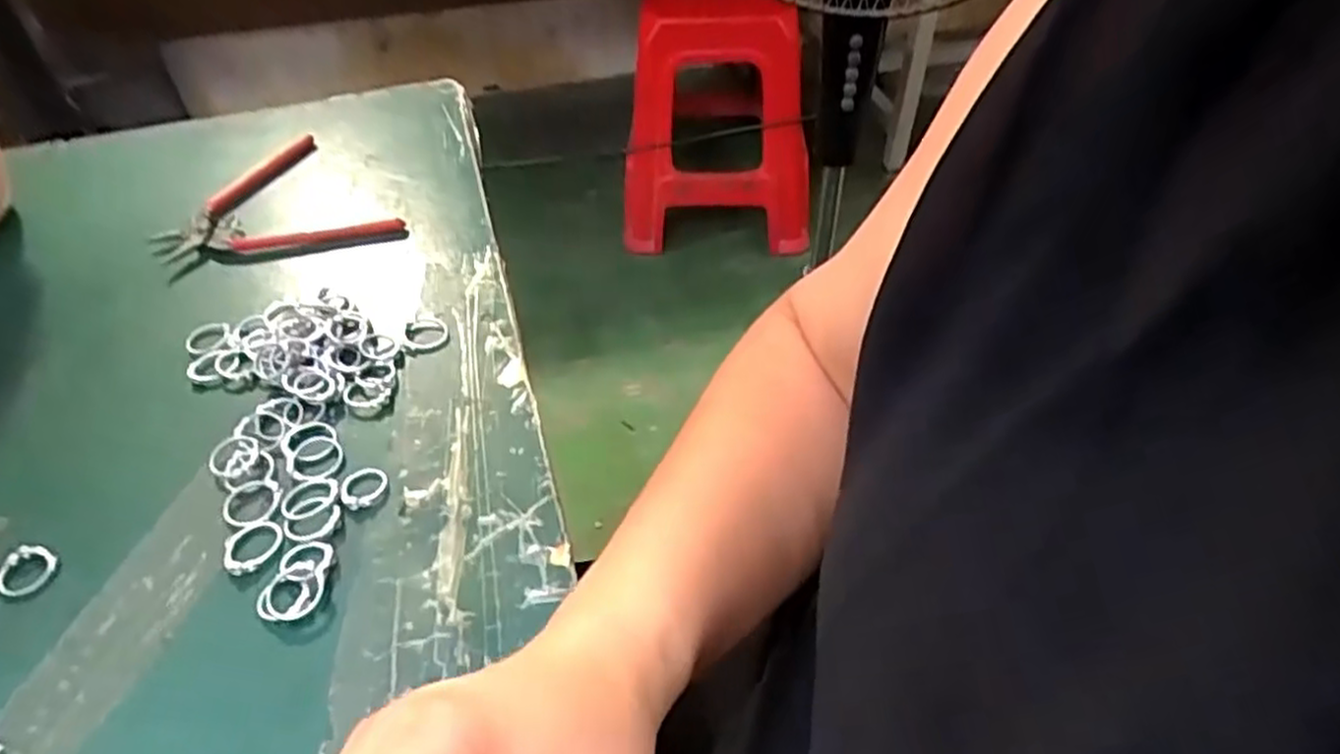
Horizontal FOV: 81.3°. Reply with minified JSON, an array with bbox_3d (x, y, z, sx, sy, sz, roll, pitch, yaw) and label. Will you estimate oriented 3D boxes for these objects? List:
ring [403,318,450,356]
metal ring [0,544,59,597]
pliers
[{"bbox_3d":[-0.131,-0.023,0.418,0.023,0.007,0.027,-12,47,-9],"label":"ring"},{"bbox_3d":[-0.270,0.081,0.326,0.020,0.005,0.021,-1,46,1],"label":"metal ring"},{"bbox_3d":[-0.259,-0.104,0.494,0.123,0.014,0.138,-34,53,-27],"label":"pliers"}]

